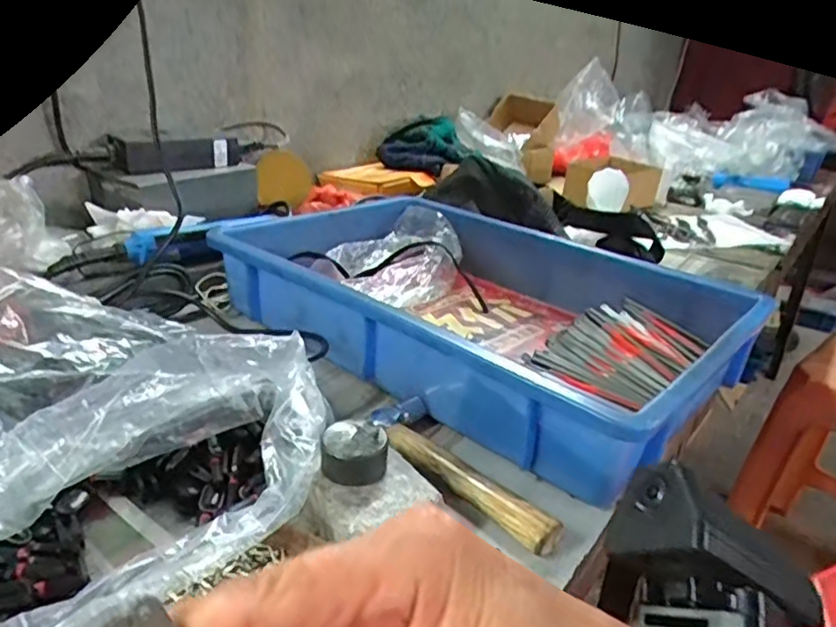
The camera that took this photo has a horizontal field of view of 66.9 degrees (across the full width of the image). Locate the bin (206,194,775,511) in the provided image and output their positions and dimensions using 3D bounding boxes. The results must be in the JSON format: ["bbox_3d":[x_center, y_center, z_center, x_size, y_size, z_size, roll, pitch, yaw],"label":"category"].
[{"bbox_3d":[0.052,-0.009,0.577,0.424,0.080,0.289,23,29,35],"label":"bin"}]

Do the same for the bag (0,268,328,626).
[{"bbox_3d":[-0.191,0.053,0.374,0.267,0.094,0.225,23,30,35],"label":"bag"}]

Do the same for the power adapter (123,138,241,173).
[{"bbox_3d":[-0.257,-0.177,0.699,0.122,0.031,0.038,-19,32,-42],"label":"power adapter"}]

